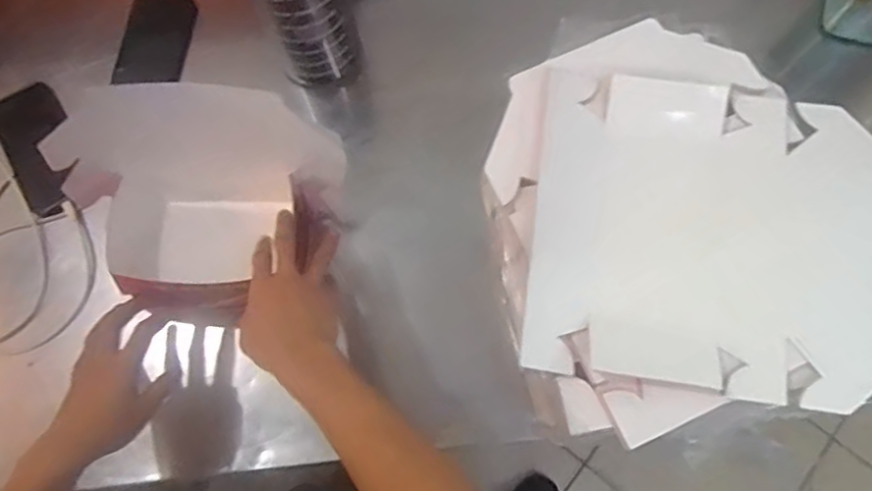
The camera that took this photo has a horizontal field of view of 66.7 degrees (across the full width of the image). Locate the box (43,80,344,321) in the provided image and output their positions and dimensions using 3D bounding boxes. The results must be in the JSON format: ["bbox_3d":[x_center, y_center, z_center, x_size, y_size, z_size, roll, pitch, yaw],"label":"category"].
[{"bbox_3d":[-0.223,-0.030,0.662,0.254,0.222,0.164,-9,75,-1],"label":"box"}]

